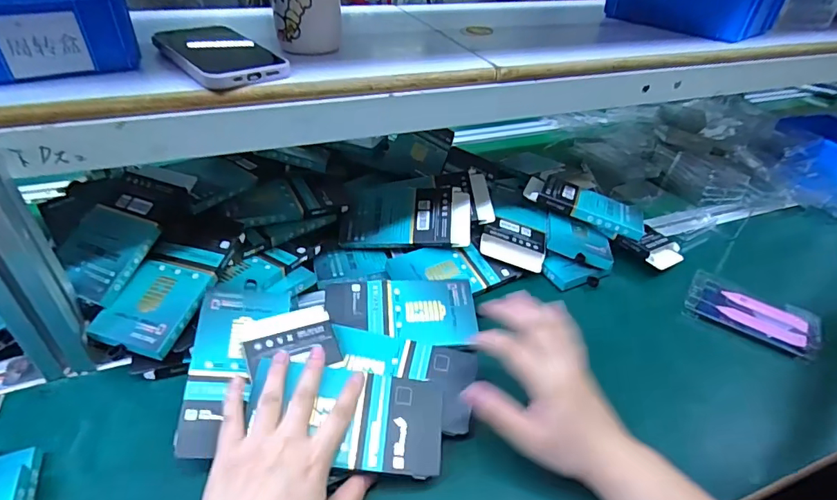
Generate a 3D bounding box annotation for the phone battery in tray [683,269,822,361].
[{"bbox_3d":[0.372,0.070,0.527,0.125,0.011,0.082,23,42,26],"label":"phone battery in tray"}]

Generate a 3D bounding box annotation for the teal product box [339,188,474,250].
[{"bbox_3d":[-0.016,-0.040,0.570,0.154,0.012,0.080,-1,64,7],"label":"teal product box"}]

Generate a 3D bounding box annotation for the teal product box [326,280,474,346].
[{"bbox_3d":[-0.018,0.058,0.480,0.151,0.012,0.069,1,37,-1],"label":"teal product box"}]

